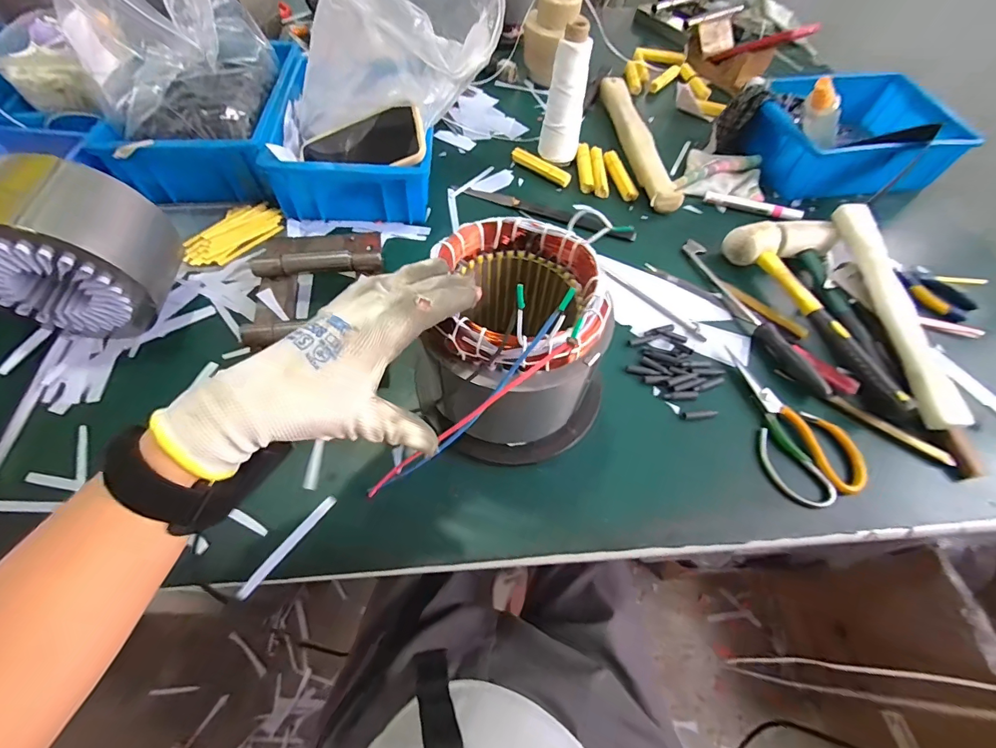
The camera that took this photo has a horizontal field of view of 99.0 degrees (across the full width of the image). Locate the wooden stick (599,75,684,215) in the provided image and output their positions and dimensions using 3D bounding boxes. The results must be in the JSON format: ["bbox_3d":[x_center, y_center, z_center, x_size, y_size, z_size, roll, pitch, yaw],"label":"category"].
[{"bbox_3d":[0.226,-0.389,0.694,0.049,0.038,0.346,-2,60,-5],"label":"wooden stick"}]

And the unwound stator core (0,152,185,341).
[{"bbox_3d":[-0.402,-0.117,0.413,0.131,0.154,0.108,-1,60,-4],"label":"unwound stator core"}]

